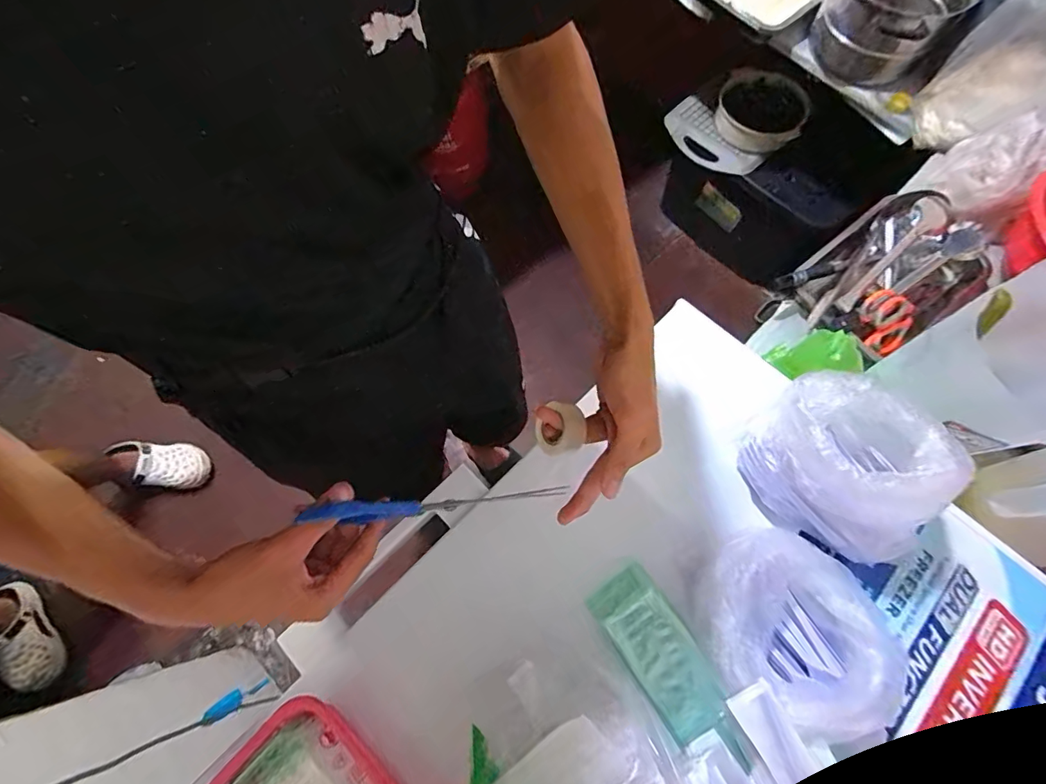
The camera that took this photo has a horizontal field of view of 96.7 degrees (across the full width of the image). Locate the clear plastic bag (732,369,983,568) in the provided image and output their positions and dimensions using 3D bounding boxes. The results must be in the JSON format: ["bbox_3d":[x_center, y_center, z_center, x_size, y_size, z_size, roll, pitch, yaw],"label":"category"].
[{"bbox_3d":[0.315,0.069,0.453,0.146,0.125,0.157,9,70,1],"label":"clear plastic bag"}]

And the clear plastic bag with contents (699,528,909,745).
[{"bbox_3d":[0.244,0.219,0.430,0.166,0.085,0.140,28,72,8],"label":"clear plastic bag with contents"}]

